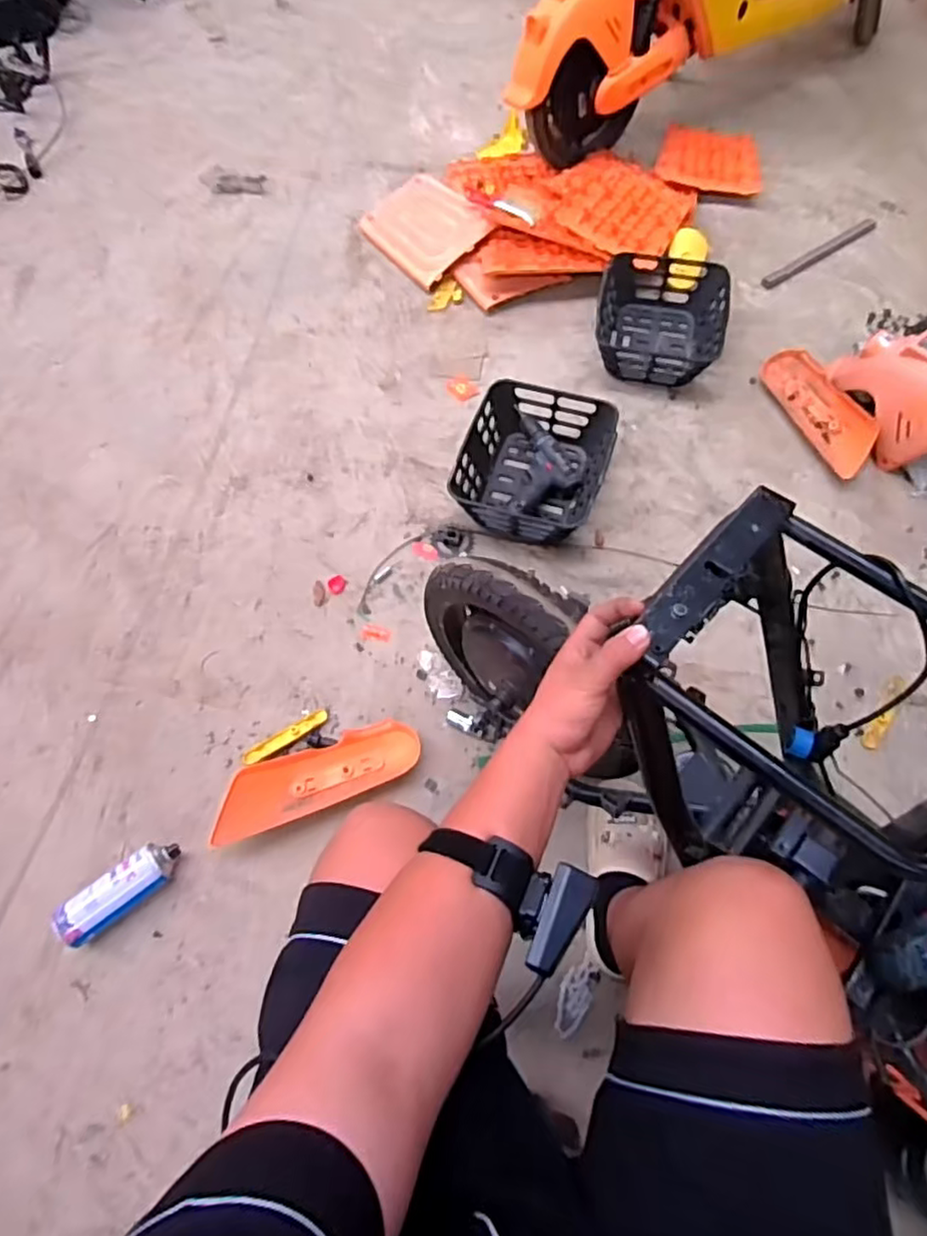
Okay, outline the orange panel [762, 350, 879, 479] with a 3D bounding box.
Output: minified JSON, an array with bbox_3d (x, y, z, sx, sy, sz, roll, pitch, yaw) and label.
[{"bbox_3d":[0.769,-0.453,1.403,0.112,0.028,0.347,-30,59,19],"label":"orange panel"}]

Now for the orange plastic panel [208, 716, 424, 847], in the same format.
[{"bbox_3d":[-0.236,0.253,1.055,0.337,0.046,0.108,-22,63,-10],"label":"orange plastic panel"}]

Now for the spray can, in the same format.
[{"bbox_3d":[-0.503,0.406,0.960,0.176,0.062,0.058,-36,66,-17],"label":"spray can"}]

